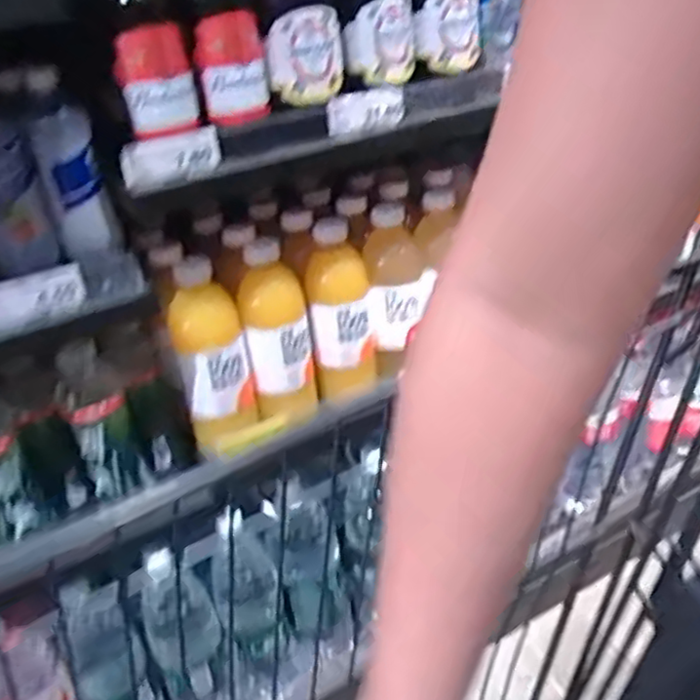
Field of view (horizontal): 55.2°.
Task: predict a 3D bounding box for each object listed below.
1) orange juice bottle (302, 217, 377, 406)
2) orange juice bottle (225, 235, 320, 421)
[{"bbox_3d":[-0.013,-0.051,0.849,0.074,0.220,0.084,-6,29,3],"label":"orange juice bottle"},{"bbox_3d":[-0.089,-0.021,0.814,0.082,0.210,0.078,-11,30,-6],"label":"orange juice bottle"}]

